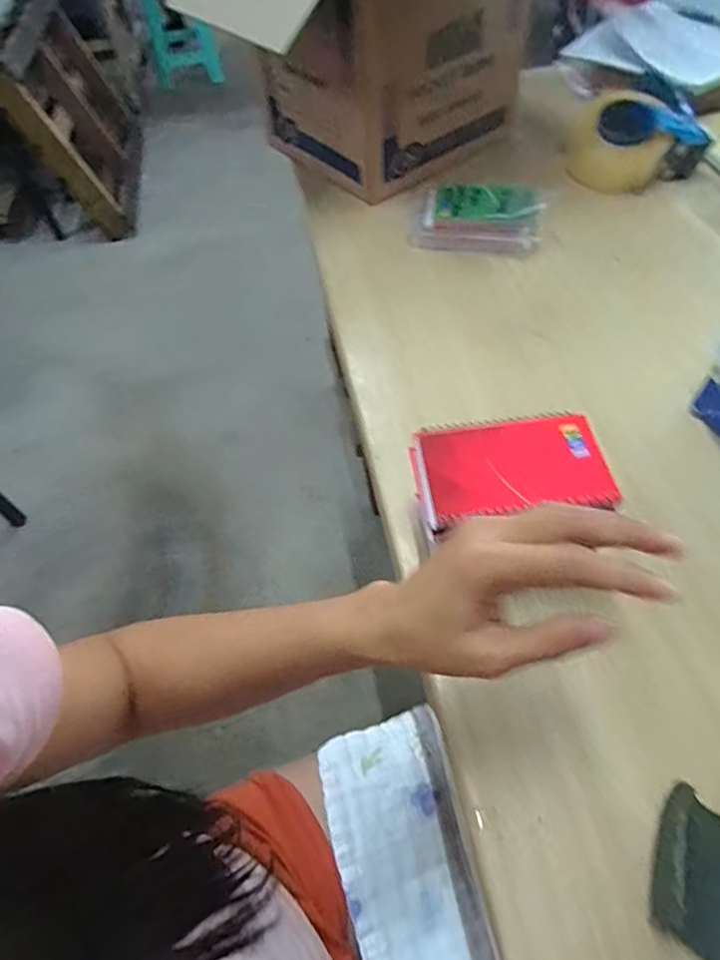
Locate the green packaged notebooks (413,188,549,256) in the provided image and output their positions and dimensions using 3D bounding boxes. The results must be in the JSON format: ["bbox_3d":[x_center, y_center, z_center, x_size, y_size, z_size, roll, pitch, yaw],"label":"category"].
[{"bbox_3d":[0.153,-0.346,0.725,0.168,0.046,0.105,10,57,11],"label":"green packaged notebooks"}]

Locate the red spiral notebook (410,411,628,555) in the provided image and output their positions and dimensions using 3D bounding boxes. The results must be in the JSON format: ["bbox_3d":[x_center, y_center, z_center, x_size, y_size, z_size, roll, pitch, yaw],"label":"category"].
[{"bbox_3d":[0.108,-0.008,0.401,0.135,0.009,0.088,-7,55,0],"label":"red spiral notebook"}]

